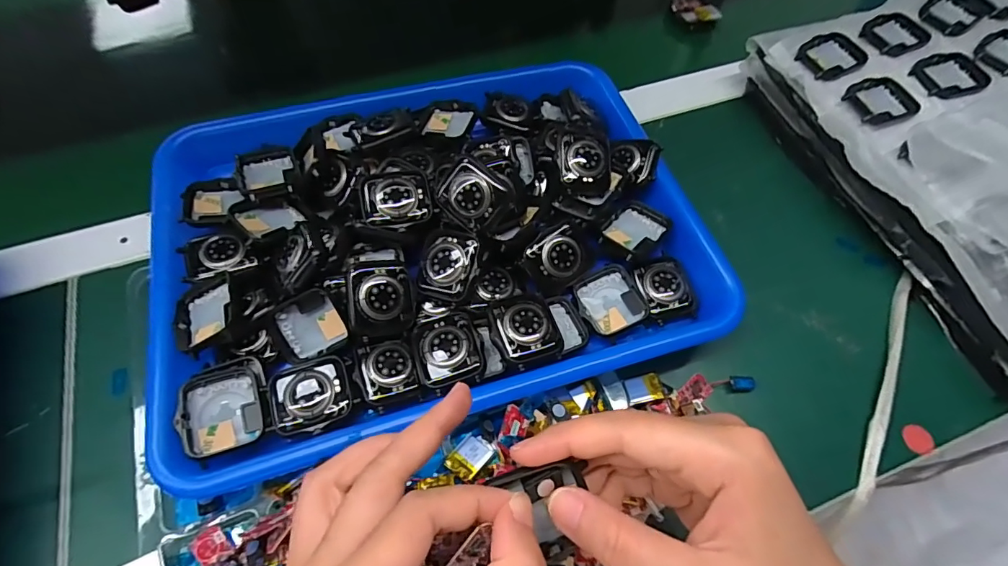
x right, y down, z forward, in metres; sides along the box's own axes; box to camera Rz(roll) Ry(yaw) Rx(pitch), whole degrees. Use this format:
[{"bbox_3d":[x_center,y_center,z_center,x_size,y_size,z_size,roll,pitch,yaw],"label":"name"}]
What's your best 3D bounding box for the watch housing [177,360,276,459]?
[{"bbox_3d":[-0.143,0.063,0.245,0.040,0.014,0.044,-21,64,-13],"label":"watch housing"}]

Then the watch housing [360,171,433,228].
[{"bbox_3d":[-0.064,-0.049,0.281,0.039,0.008,0.034,-9,81,-11],"label":"watch housing"}]

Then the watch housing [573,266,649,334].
[{"bbox_3d":[0.064,0.010,0.290,0.038,0.008,0.039,-20,64,-13],"label":"watch housing"}]

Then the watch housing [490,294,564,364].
[{"bbox_3d":[0.013,0.025,0.266,0.035,0.011,0.038,-16,63,-11],"label":"watch housing"}]

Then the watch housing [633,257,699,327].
[{"bbox_3d":[0.101,0.003,0.294,0.033,0.009,0.043,-15,63,-10],"label":"watch housing"}]

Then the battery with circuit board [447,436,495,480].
[{"bbox_3d":[-0.018,0.092,0.250,0.017,0.006,0.022,37,66,17],"label":"battery with circuit board"}]

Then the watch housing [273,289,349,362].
[{"bbox_3d":[-0.110,0.024,0.269,0.035,0.005,0.035,-27,99,4],"label":"watch housing"}]

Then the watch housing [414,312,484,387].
[{"bbox_3d":[-0.031,0.036,0.261,0.033,0.009,0.038,-14,63,-10],"label":"watch housing"}]

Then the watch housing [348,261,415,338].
[{"bbox_3d":[-0.068,0.010,0.264,0.035,0.006,0.040,-9,91,-24],"label":"watch housing"}]

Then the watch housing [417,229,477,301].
[{"bbox_3d":[-0.033,-0.011,0.275,0.033,0.010,0.038,15,97,18],"label":"watch housing"}]

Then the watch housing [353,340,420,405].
[{"bbox_3d":[-0.064,0.048,0.259,0.031,0.008,0.033,-15,63,-10],"label":"watch housing"}]

